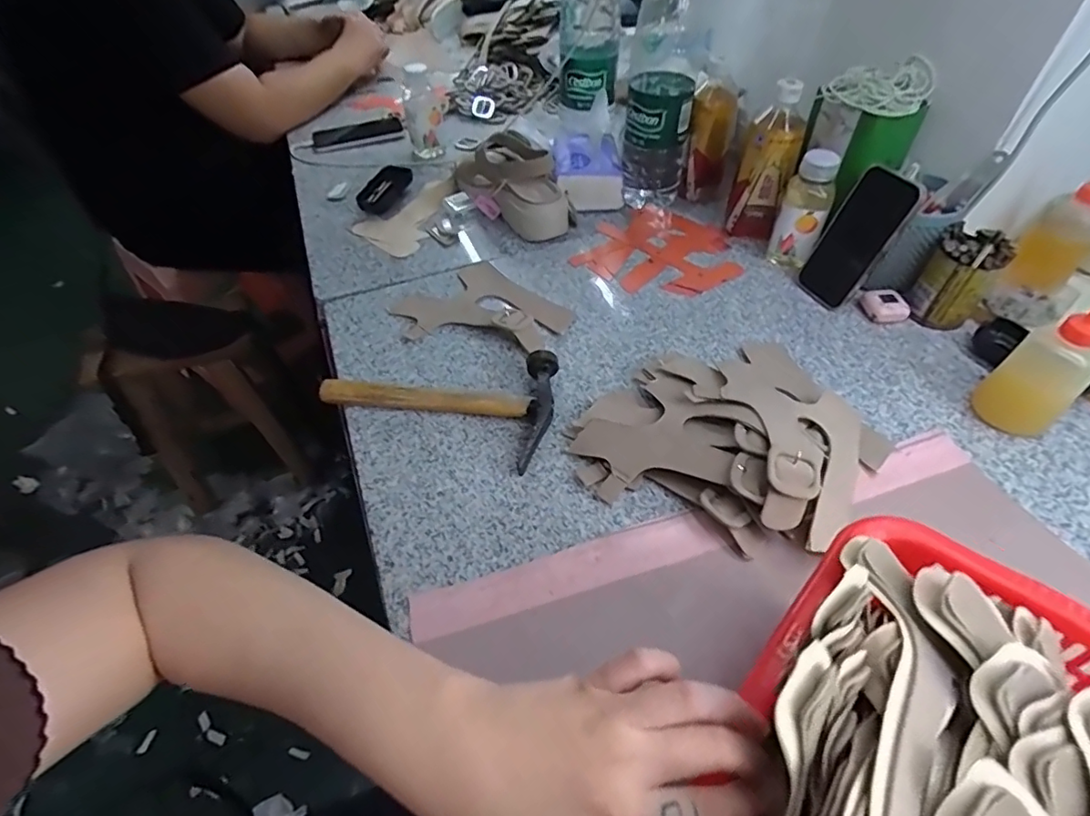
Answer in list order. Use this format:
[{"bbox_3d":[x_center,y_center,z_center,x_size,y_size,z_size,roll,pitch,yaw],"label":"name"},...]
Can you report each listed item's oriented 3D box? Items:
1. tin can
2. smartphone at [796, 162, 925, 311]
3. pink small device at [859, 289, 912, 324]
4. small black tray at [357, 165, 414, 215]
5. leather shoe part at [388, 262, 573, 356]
[{"bbox_3d":[0.449,-0.141,0.591,0.068,0.103,0.061,35,59,27],"label":"tin can"},{"bbox_3d":[0.350,-0.190,0.611,0.017,0.148,0.080,-3,41,-30],"label":"smartphone"},{"bbox_3d":[0.394,-0.117,0.624,0.042,0.023,0.042,-6,50,-2],"label":"pink small device"},{"bbox_3d":[-0.253,-0.345,0.850,0.049,0.023,0.104,13,52,13],"label":"small black tray"},{"bbox_3d":[-0.076,-0.115,0.639,0.185,0.023,0.154,36,60,28],"label":"leather shoe part"}]

